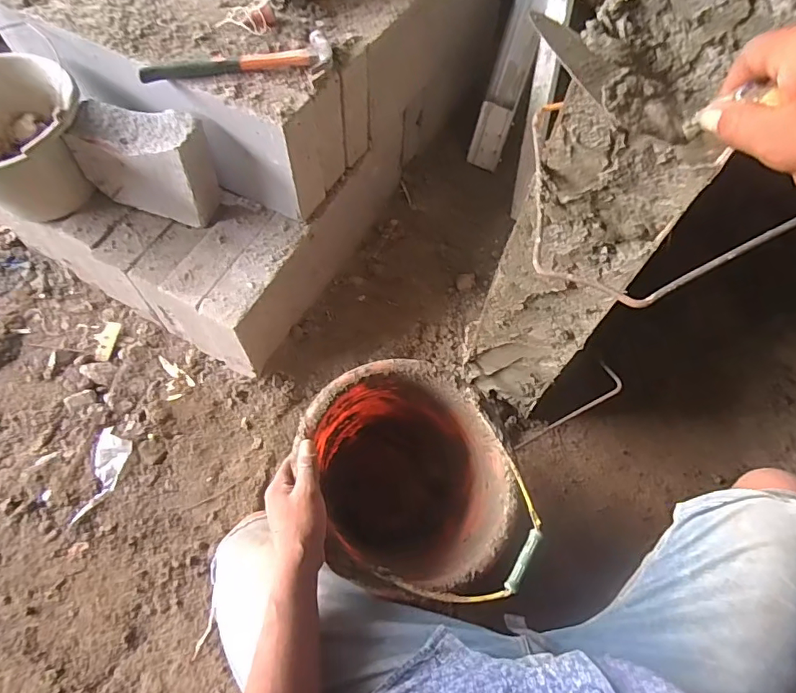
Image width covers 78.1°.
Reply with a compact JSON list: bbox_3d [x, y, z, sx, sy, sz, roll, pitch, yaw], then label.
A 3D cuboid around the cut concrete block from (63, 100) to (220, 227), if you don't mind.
[{"bbox_3d":[-0.400,-0.294,0.792,0.190,0.160,0.084,14,62,5],"label":"cut concrete block"}]

